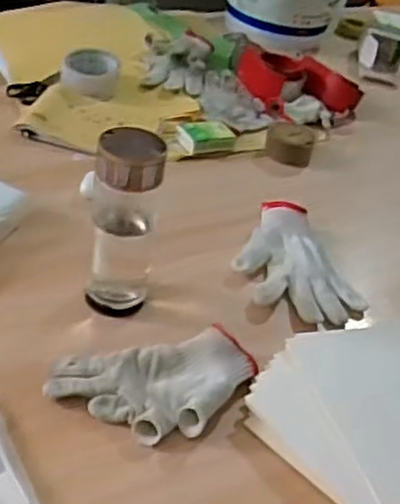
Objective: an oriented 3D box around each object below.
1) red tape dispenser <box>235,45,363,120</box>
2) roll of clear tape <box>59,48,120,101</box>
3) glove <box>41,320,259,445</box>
[{"bbox_3d":[0.155,-0.289,1.190,0.169,0.070,0.170,4,37,-3],"label":"red tape dispenser"},{"bbox_3d":[-0.164,-0.265,1.057,0.088,0.045,0.091,8,37,-6],"label":"roll of clear tape"},{"bbox_3d":[-0.037,0.122,0.632,0.186,0.028,0.097,-5,38,-14],"label":"glove"}]

